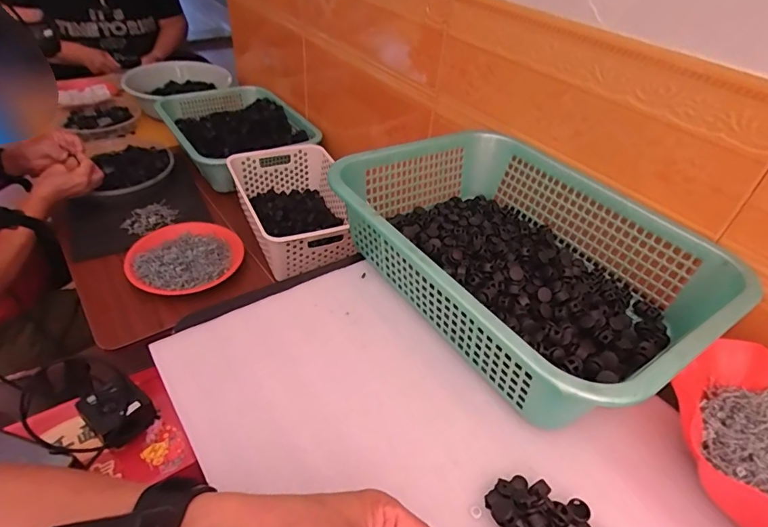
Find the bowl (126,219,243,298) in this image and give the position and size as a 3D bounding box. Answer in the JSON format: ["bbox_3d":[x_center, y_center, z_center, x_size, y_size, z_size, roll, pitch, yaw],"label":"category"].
[{"bbox_3d":[-0.363,-0.010,0.832,0.195,0.039,0.187,3,41,-2],"label":"bowl"}]

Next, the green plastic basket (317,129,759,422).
[{"bbox_3d":[0.148,-0.021,0.501,0.287,0.116,0.380,-24,51,-26],"label":"green plastic basket"}]

